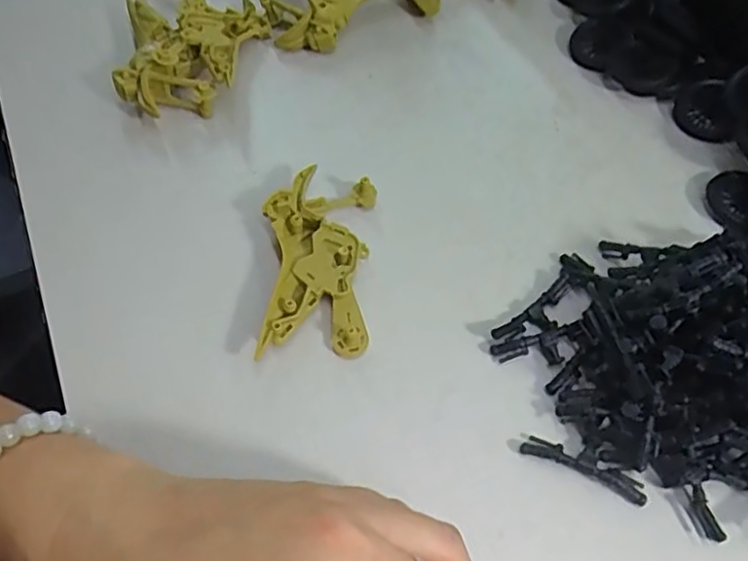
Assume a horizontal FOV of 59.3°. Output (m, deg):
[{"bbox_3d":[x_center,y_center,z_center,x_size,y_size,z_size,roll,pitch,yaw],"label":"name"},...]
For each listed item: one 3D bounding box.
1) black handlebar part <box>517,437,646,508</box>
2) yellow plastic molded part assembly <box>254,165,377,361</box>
[{"bbox_3d":[0.084,0.074,0.261,0.049,0.006,0.009,22,59,14],"label":"black handlebar part"},{"bbox_3d":[-0.027,-0.009,0.311,0.049,0.016,0.096,2,57,1],"label":"yellow plastic molded part assembly"}]

